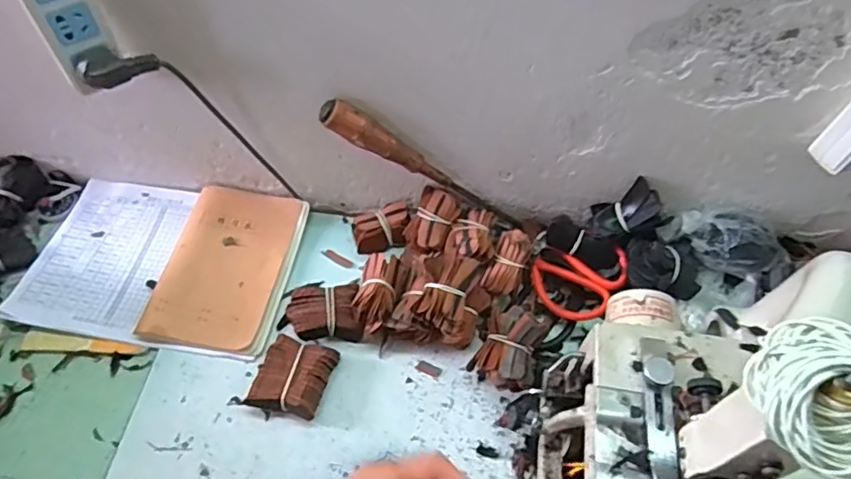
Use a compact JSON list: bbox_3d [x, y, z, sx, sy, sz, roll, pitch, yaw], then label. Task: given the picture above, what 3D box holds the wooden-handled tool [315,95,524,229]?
[{"bbox_3d":[0.005,-0.074,0.648,0.278,0.024,0.029,28,52,-34],"label":"wooden-handled tool"}]

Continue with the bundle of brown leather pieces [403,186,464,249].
[{"bbox_3d":[0.009,-0.023,0.681,0.045,0.027,0.069,25,91,-7],"label":"bundle of brown leather pieces"}]

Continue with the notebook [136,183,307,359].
[{"bbox_3d":[-0.232,0.029,0.694,0.139,0.018,0.205,9,58,6],"label":"notebook"}]

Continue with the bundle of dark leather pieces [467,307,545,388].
[{"bbox_3d":[0.089,0.116,0.616,0.064,0.045,0.081,25,61,15],"label":"bundle of dark leather pieces"}]

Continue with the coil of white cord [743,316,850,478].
[{"bbox_3d":[0.198,0.071,0.282,0.067,0.039,0.080,1,58,1],"label":"coil of white cord"}]

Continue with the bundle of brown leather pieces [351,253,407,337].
[{"bbox_3d":[-0.048,0.058,0.644,0.048,0.044,0.087,16,59,10],"label":"bundle of brown leather pieces"}]

